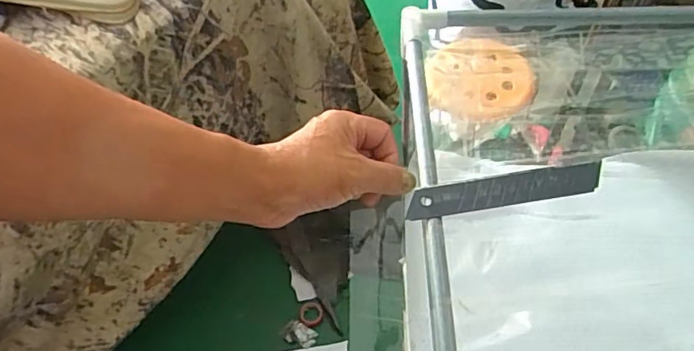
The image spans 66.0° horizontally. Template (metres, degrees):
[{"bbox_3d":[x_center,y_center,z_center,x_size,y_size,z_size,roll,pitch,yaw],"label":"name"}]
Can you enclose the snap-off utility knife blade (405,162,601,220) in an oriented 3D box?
[{"bbox_3d":[0.078,0.008,0.263,0.098,0.004,0.017,-10,62,-6],"label":"snap-off utility knife blade"}]

